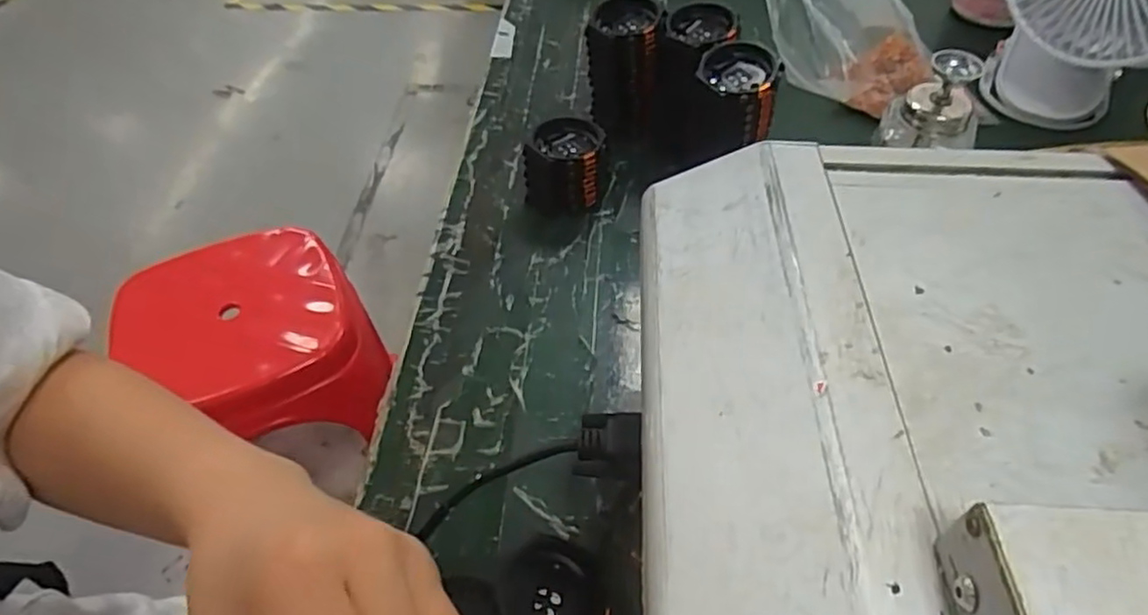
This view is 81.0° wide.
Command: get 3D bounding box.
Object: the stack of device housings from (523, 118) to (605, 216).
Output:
[{"bbox_3d":[-0.007,-0.098,0.467,0.055,0.044,0.048,4,49,5],"label":"stack of device housings"}]

